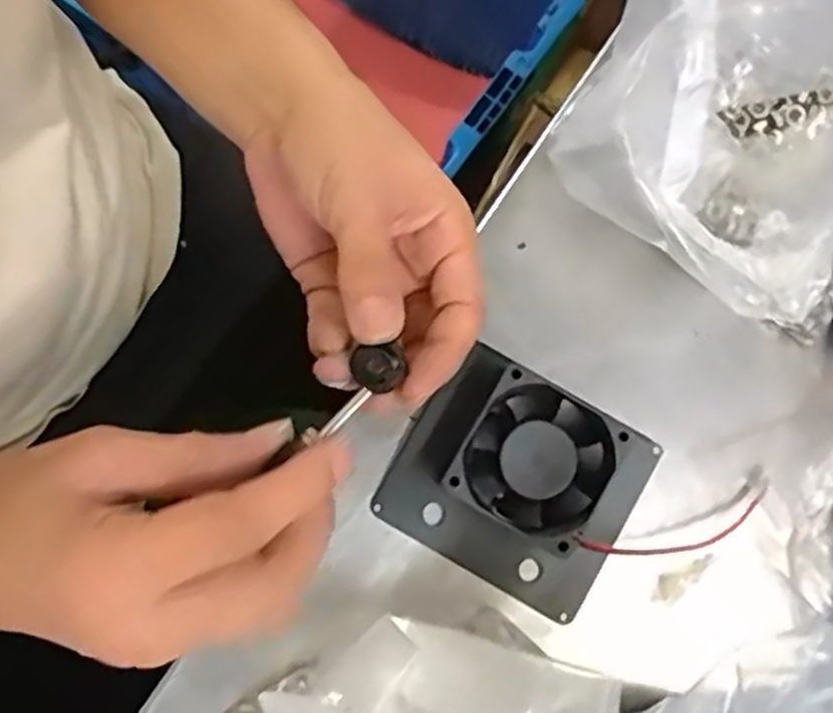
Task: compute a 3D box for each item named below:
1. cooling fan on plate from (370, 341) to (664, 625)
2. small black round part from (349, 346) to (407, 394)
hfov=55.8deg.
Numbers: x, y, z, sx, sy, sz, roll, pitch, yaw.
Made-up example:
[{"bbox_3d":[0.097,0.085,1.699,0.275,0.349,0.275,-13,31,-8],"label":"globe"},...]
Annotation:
[{"bbox_3d":[0.044,0.051,0.331,0.098,0.035,0.086,31,77,2],"label":"cooling fan on plate"},{"bbox_3d":[-0.014,0.004,0.267,0.017,0.007,0.015,1,74,3],"label":"small black round part"}]

